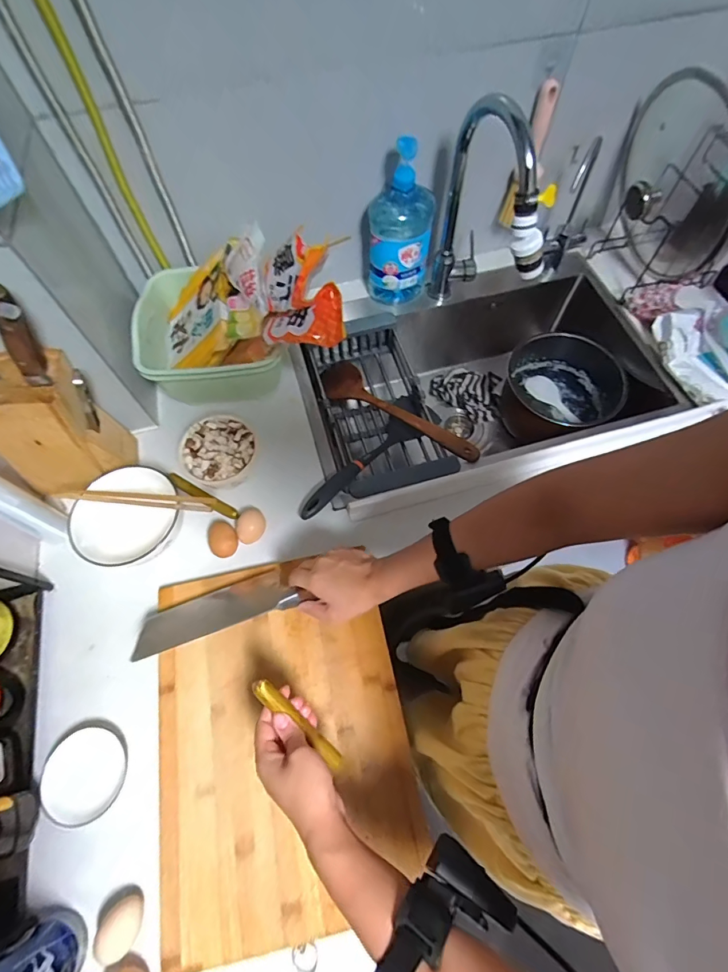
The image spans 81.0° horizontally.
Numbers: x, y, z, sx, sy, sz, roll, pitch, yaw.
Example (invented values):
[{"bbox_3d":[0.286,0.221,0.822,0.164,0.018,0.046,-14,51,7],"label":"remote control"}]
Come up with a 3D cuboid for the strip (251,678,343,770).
[{"bbox_3d":[-0.065,0.242,0.437,0.017,0.009,0.132,-46,107,-18],"label":"strip"}]

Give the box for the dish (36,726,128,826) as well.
[{"bbox_3d":[-0.342,0.351,0.519,0.090,0.016,0.094,0,65,1],"label":"dish"}]

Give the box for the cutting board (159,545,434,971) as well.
[{"bbox_3d":[-0.106,0.302,0.542,0.303,0.022,0.406,-12,65,-4],"label":"cutting board"}]

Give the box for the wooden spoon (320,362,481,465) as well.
[{"bbox_3d":[0.047,-0.146,0.810,0.382,0.038,0.077,36,70,31],"label":"wooden spoon"}]

